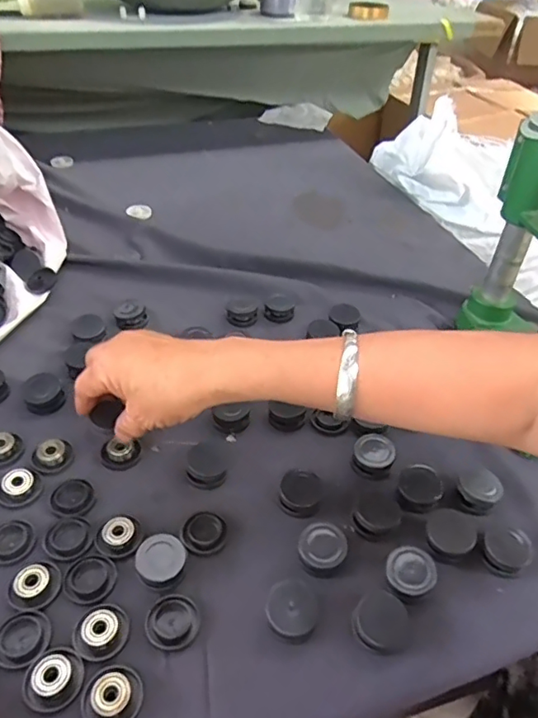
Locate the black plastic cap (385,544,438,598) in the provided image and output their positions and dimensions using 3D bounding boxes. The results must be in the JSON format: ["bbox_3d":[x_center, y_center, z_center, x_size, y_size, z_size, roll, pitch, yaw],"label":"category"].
[{"bbox_3d":[0.096,0.145,0.374,0.031,0.012,0.033,2,41,-2],"label":"black plastic cap"}]

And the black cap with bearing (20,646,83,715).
[{"bbox_3d":[-0.126,0.186,0.320,0.033,0.010,0.030,2,41,-2],"label":"black cap with bearing"}]

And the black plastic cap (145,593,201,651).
[{"bbox_3d":[-0.061,0.168,0.351,0.031,0.008,0.033,2,41,-2],"label":"black plastic cap"}]

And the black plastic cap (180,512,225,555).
[{"bbox_3d":[-0.047,0.123,0.391,0.029,0.008,0.030,2,41,-2],"label":"black plastic cap"}]

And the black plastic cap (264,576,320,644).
[{"bbox_3d":[0.015,0.162,0.355,0.034,0.018,0.036,2,41,-2],"label":"black plastic cap"}]

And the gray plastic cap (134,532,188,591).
[{"bbox_3d":[-0.073,0.136,0.372,0.032,0.019,0.032,2,41,-2],"label":"gray plastic cap"}]

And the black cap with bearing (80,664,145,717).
[{"bbox_3d":[-0.091,0.193,0.316,0.034,0.012,0.034,2,41,-2],"label":"black cap with bearing"}]

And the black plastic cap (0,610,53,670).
[{"bbox_3d":[-0.151,0.171,0.336,0.031,0.004,0.033,24,45,22],"label":"black plastic cap"}]

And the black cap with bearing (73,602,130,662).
[{"bbox_3d":[-0.106,0.169,0.345,0.032,0.013,0.034,2,41,-2],"label":"black cap with bearing"}]

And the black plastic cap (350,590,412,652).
[{"bbox_3d":[0.072,0.167,0.348,0.033,0.016,0.034,2,41,-2],"label":"black plastic cap"}]

